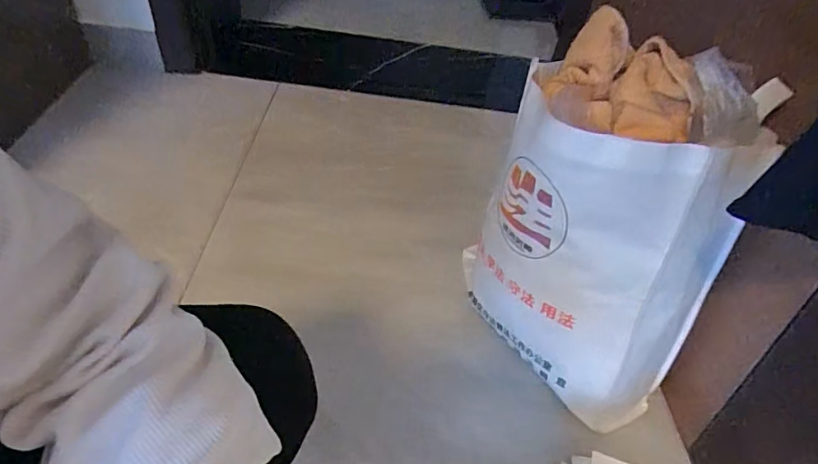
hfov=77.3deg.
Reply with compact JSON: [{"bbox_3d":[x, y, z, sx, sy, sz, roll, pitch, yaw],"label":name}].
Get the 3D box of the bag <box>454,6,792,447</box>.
[{"bbox_3d":[0.216,0.006,0.607,0.288,0.399,0.206,28,48,17],"label":"bag"}]

